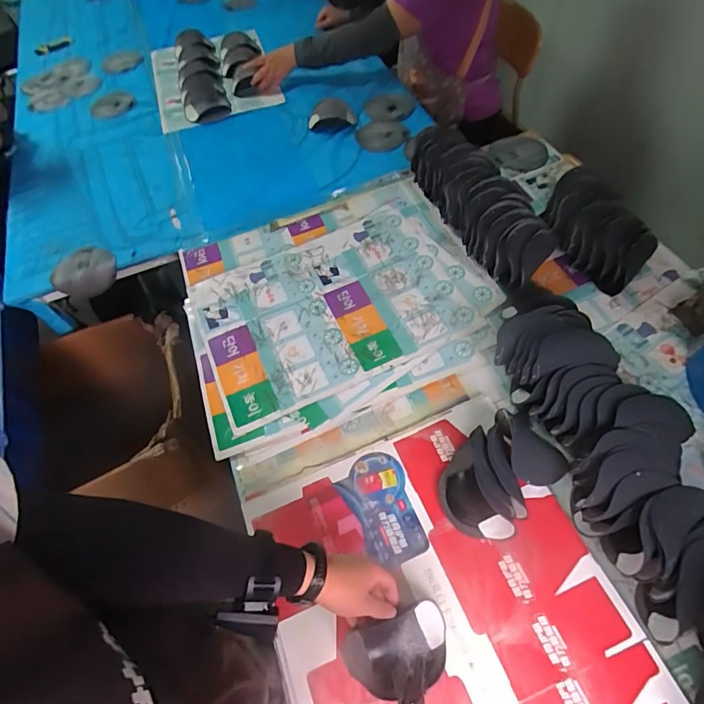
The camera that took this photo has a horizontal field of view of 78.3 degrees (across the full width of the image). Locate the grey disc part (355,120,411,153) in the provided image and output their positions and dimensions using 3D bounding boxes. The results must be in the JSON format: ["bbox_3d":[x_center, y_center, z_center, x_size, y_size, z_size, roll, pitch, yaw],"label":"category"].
[{"bbox_3d":[0.084,-0.619,1.231,0.141,0.027,0.157,-5,48,2],"label":"grey disc part"}]

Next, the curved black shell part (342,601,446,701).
[{"bbox_3d":[0.064,0.407,0.584,0.141,0.024,0.088,-19,59,-8],"label":"curved black shell part"}]

